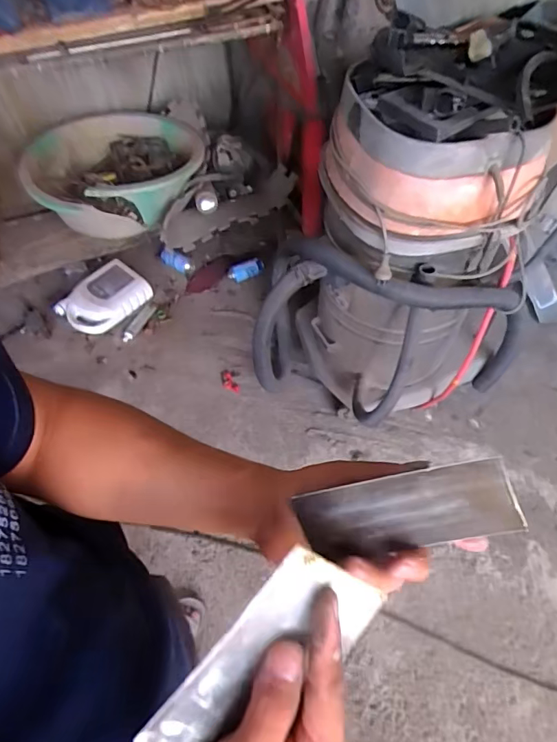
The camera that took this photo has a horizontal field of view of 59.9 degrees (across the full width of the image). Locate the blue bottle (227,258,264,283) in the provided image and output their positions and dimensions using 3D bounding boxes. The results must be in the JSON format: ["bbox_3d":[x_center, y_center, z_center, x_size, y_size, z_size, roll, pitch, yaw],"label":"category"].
[{"bbox_3d":[-0.124,-0.385,1.857,0.142,0.057,0.052,-21,59,7],"label":"blue bottle"}]

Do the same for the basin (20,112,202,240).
[{"bbox_3d":[-0.484,-0.616,1.441,0.497,0.159,0.465,-1,56,1],"label":"basin"}]

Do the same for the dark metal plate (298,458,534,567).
[{"bbox_3d":[0.083,0.093,0.312,0.131,0.071,0.004,-15,32,12],"label":"dark metal plate"}]

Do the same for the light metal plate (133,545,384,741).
[{"bbox_3d":[-0.005,0.163,0.265,0.130,0.004,0.076,-48,111,-10],"label":"light metal plate"}]

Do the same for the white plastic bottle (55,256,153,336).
[{"bbox_3d":[-0.607,-0.249,1.702,0.192,0.113,0.281,32,63,21],"label":"white plastic bottle"}]

